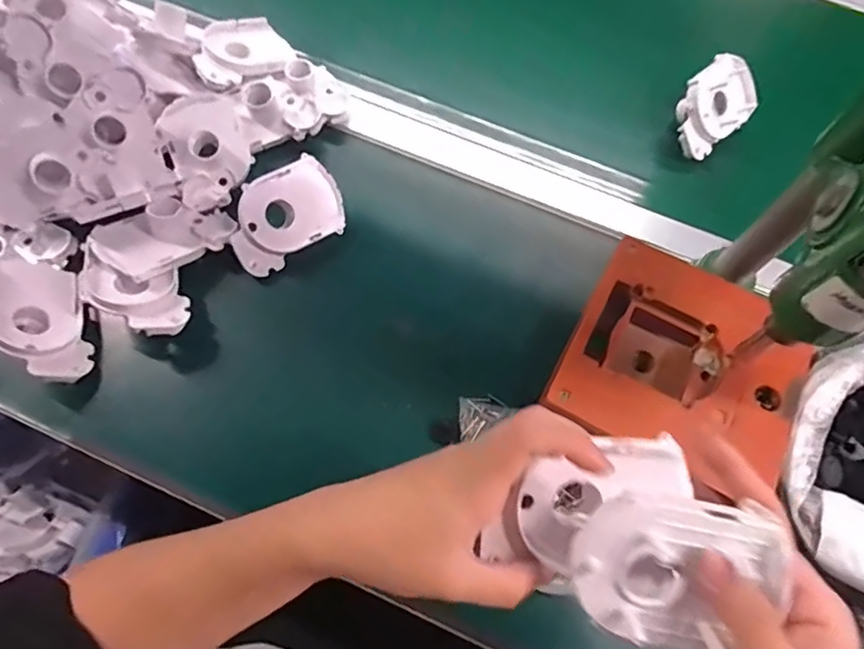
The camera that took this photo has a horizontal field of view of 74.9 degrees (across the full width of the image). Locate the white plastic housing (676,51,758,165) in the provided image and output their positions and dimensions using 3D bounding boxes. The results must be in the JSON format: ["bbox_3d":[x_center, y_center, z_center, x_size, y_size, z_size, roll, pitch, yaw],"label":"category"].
[{"bbox_3d":[0.272,-0.216,0.560,0.099,0.043,0.070,-39,112,-8],"label":"white plastic housing"}]

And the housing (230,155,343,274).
[{"bbox_3d":[-0.127,-0.092,0.480,0.101,0.023,0.068,-40,115,-19],"label":"housing"}]

